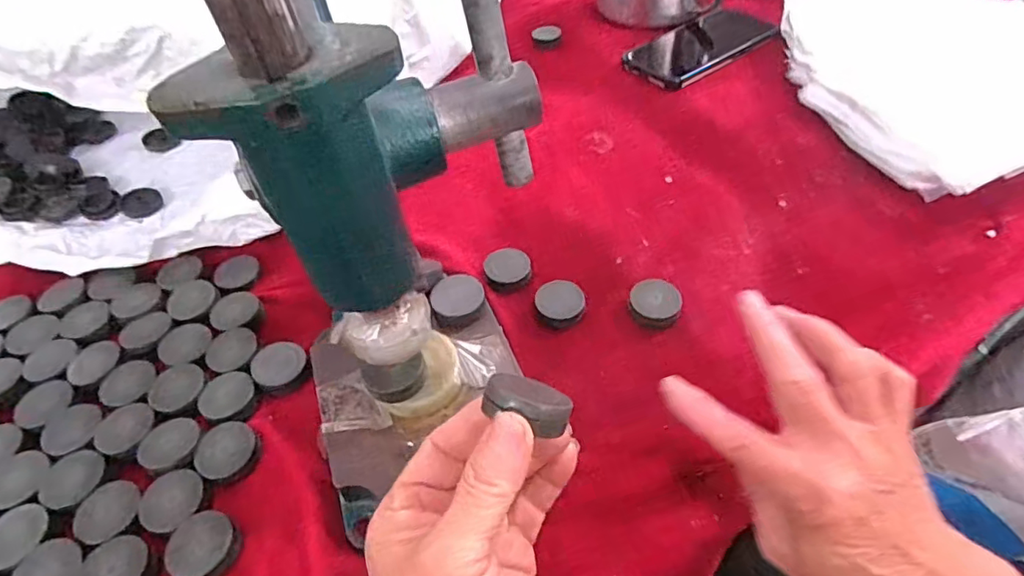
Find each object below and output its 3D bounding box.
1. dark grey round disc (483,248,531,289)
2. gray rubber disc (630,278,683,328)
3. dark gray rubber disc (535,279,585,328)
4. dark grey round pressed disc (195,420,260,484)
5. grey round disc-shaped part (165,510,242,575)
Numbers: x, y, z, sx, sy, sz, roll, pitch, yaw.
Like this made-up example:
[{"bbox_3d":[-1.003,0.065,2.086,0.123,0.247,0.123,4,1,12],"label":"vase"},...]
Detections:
[{"bbox_3d":[-0.003,-0.013,0.386,0.032,0.011,0.032,-3,48,3],"label":"dark grey round disc"},{"bbox_3d":[0.095,0.010,0.357,0.033,0.012,0.031,-3,48,3],"label":"gray rubber disc"},{"bbox_3d":[0.033,0.009,0.361,0.030,0.013,0.029,-3,48,3],"label":"dark gray rubber disc"},{"bbox_3d":[-0.162,0.092,0.308,0.036,0.004,0.033,-3,48,3],"label":"dark grey round pressed disc"},{"bbox_3d":[-0.158,0.130,0.276,0.036,0.004,0.031,30,57,28],"label":"grey round disc-shaped part"}]

